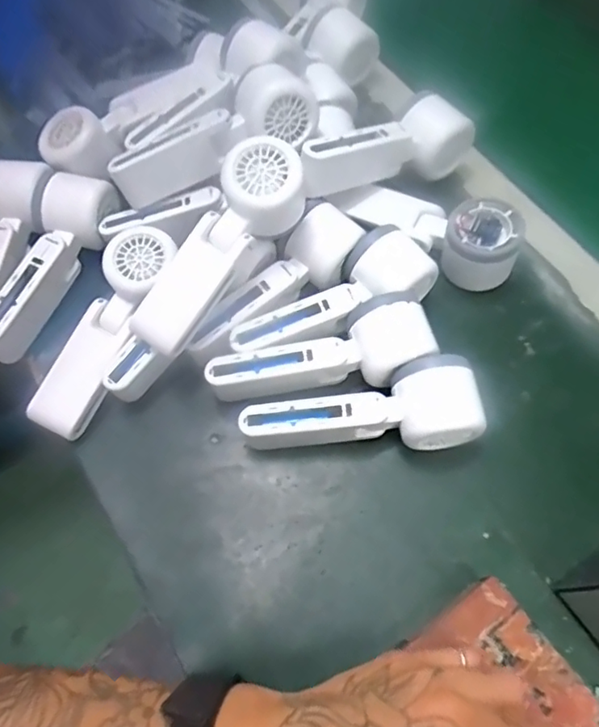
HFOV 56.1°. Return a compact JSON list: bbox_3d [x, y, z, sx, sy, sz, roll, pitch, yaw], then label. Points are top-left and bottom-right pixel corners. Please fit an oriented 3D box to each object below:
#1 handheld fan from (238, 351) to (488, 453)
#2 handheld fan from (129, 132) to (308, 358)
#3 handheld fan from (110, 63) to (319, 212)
[{"bbox_3d":[0.043,0.037,0.400,0.163,0.048,0.056,-8,64,-2],"label":"handheld fan"},{"bbox_3d":[-0.053,-0.080,0.401,0.049,0.053,0.164,40,97,19],"label":"handheld fan"},{"bbox_3d":[-0.068,-0.179,0.443,0.164,0.047,0.057,-26,65,3],"label":"handheld fan"}]

